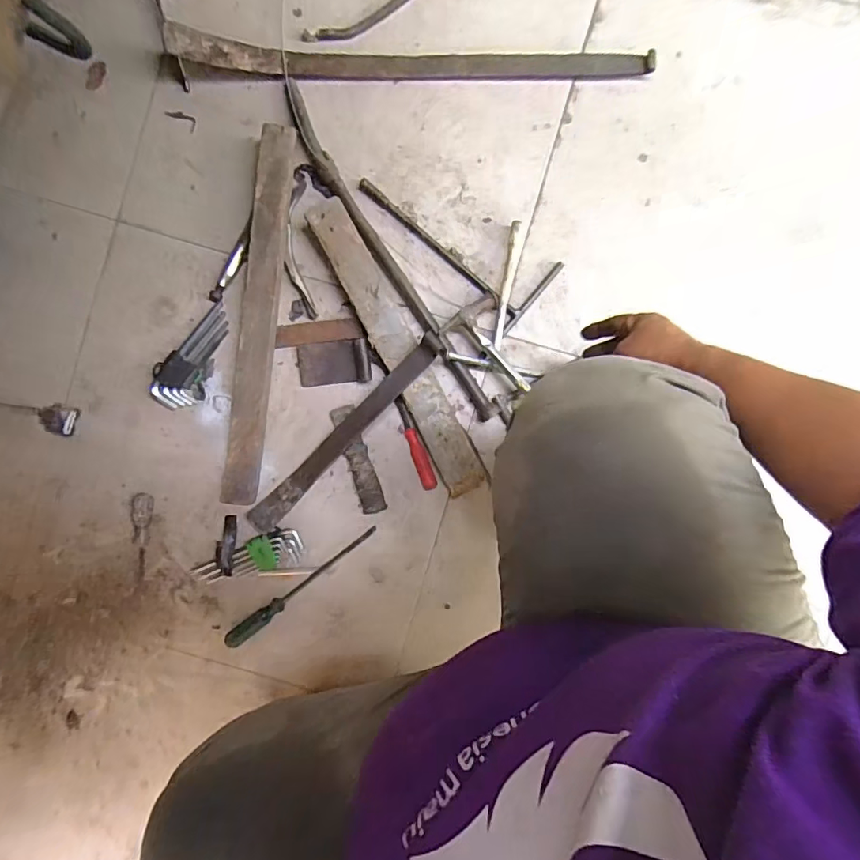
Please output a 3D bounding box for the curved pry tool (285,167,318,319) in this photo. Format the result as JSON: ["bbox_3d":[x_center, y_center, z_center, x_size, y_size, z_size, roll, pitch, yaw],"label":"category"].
[{"bbox_3d":[-0.199,-0.280,0.738,0.038,0.016,0.221,-5,91,1],"label":"curved pry tool"}]

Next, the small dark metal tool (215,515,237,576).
[{"bbox_3d":[-0.308,0.174,0.736,0.028,0.015,0.086,4,91,1],"label":"small dark metal tool"}]

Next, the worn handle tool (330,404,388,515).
[{"bbox_3d":[-0.109,0.045,0.733,0.038,0.028,0.165,-18,90,2],"label":"worn handle tool"}]

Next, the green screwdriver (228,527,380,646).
[{"bbox_3d":[-0.193,0.236,0.739,0.272,0.024,0.025,-38,90,2],"label":"green screwdriver"}]

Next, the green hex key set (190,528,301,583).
[{"bbox_3d":[-0.276,0.192,0.737,0.164,0.018,0.053,-12,90,1],"label":"green hex key set"}]

